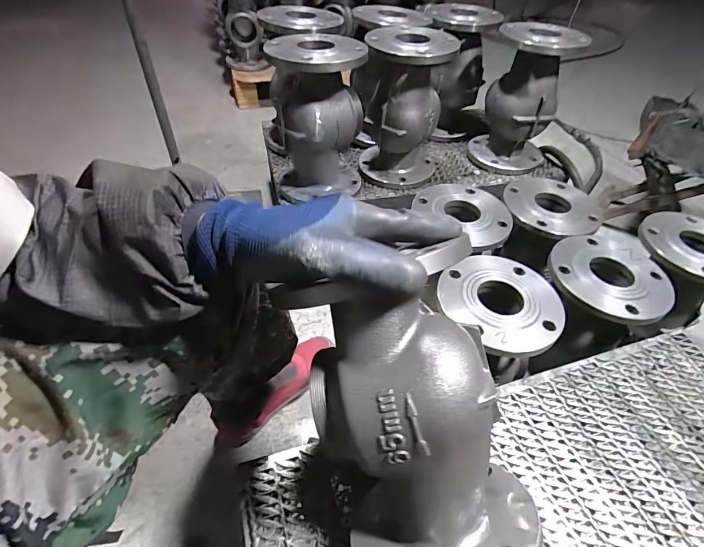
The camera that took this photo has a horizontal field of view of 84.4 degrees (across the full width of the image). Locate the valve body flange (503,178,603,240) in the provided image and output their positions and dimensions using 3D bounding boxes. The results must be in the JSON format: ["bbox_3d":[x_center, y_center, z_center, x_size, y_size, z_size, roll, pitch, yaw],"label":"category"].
[{"bbox_3d":[0.374,-0.124,0.726,0.169,0.027,0.161,11,54,13],"label":"valve body flange"}]

